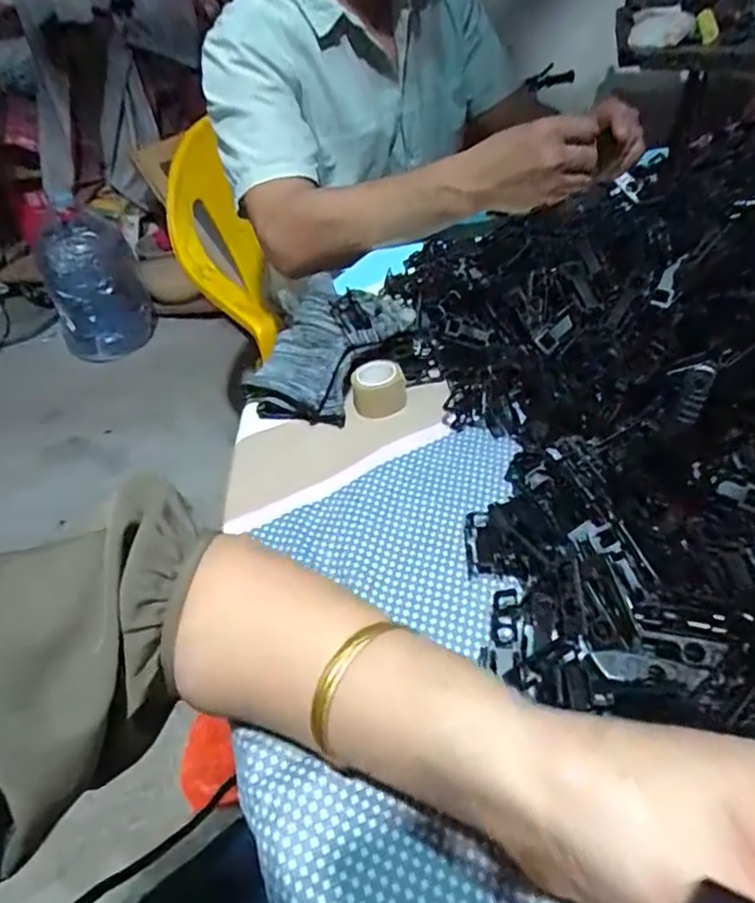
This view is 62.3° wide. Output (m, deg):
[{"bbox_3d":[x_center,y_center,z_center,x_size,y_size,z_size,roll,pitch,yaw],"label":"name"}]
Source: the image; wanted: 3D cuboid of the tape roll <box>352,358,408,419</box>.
[{"bbox_3d":[0.000,-0.045,0.445,0.037,0.026,0.037,-4,41,3],"label":"tape roll"}]

